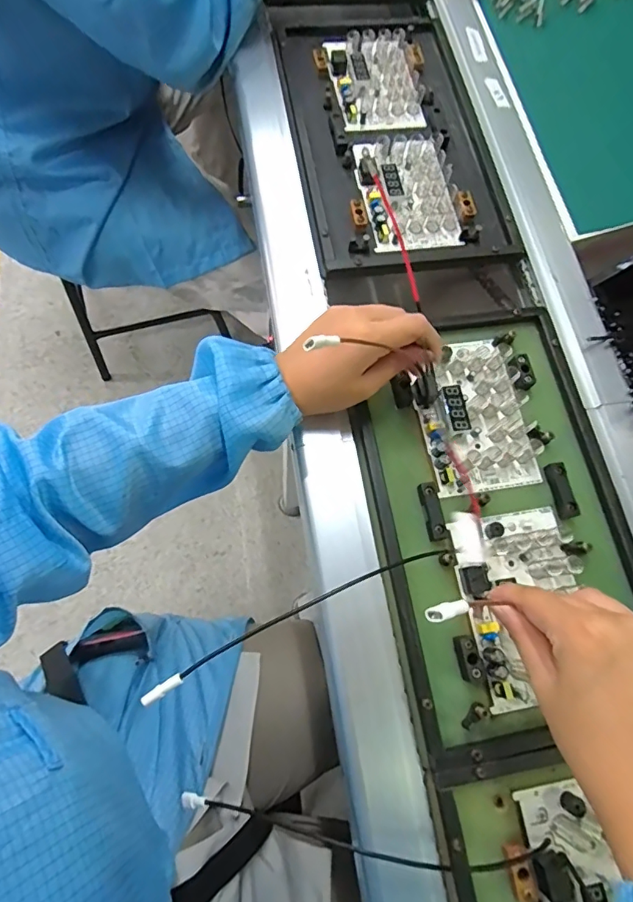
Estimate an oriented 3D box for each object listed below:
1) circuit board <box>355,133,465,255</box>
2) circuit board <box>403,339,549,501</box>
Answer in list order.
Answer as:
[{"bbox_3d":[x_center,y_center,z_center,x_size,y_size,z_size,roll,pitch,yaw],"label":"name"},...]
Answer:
[{"bbox_3d":[0.094,-0.272,0.493,0.092,0.018,0.140,-5,73,-7],"label":"circuit board"},{"bbox_3d":[0.135,-0.032,0.411,0.093,0.023,0.131,-11,72,-4],"label":"circuit board"}]

